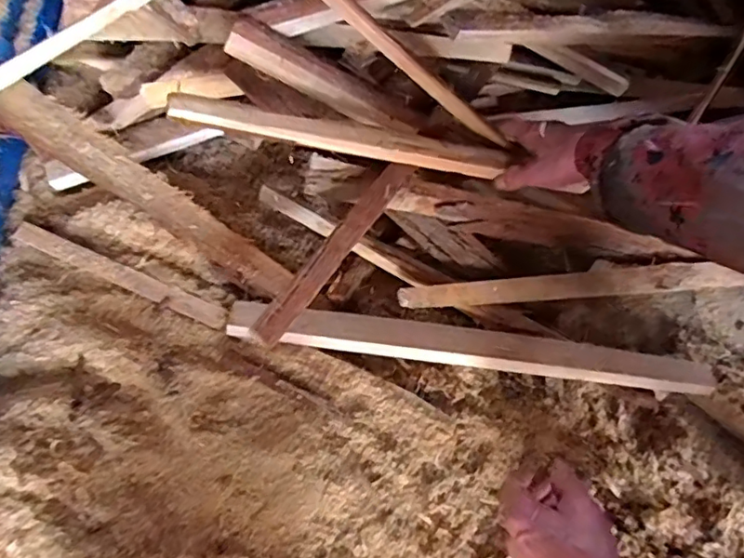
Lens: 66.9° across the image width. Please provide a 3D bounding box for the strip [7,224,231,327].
[{"bbox_3d":[-0.261,-0.006,0.580,0.244,0.013,0.022,22,64,8],"label":"strip"}]

